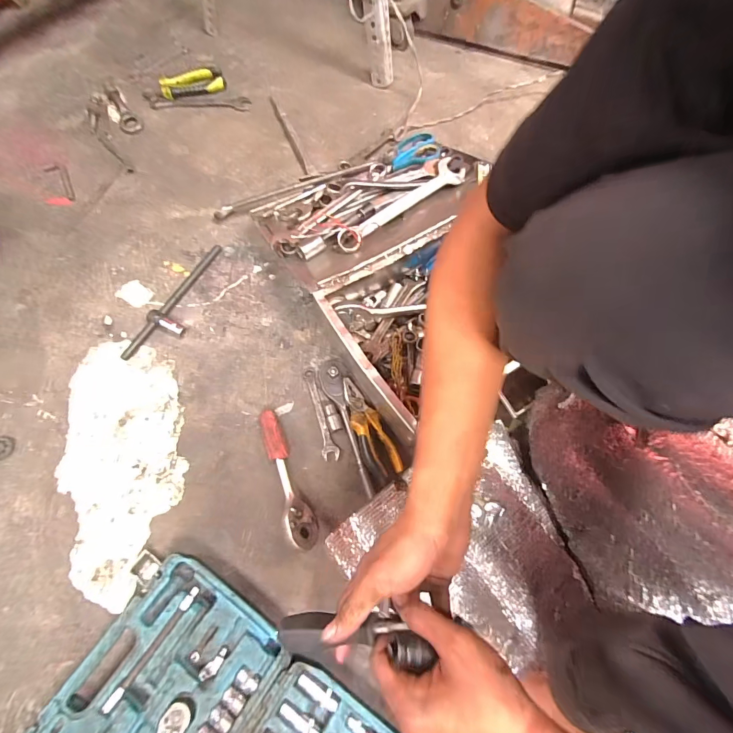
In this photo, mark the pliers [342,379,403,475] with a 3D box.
[{"bbox_3d":[0.000,0.085,0.532,0.047,0.017,0.150,-26,74,-11],"label":"pliers"}]

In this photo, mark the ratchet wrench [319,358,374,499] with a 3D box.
[{"bbox_3d":[-0.032,0.083,0.544,0.043,0.037,0.214,-14,71,-7],"label":"ratchet wrench"}]

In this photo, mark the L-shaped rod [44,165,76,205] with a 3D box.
[{"bbox_3d":[-0.605,-0.355,0.721,0.049,0.004,0.109,-22,72,-10],"label":"L-shaped rod"}]

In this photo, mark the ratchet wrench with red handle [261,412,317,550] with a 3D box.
[{"bbox_3d":[-0.114,0.151,0.515,0.035,0.042,0.196,-22,72,-10],"label":"ratchet wrench with red handle"}]

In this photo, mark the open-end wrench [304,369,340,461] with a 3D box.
[{"bbox_3d":[-0.073,0.071,0.561,0.024,0.011,0.147,-18,71,-8],"label":"open-end wrench"}]

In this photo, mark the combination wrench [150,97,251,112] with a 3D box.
[{"bbox_3d":[-0.363,-0.573,0.806,0.211,0.004,0.041,-5,70,-3],"label":"combination wrench"}]

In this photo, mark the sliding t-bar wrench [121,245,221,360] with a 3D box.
[{"bbox_3d":[-0.305,-0.106,0.617,0.065,0.020,0.245,25,71,8],"label":"sliding t-bar wrench"}]

